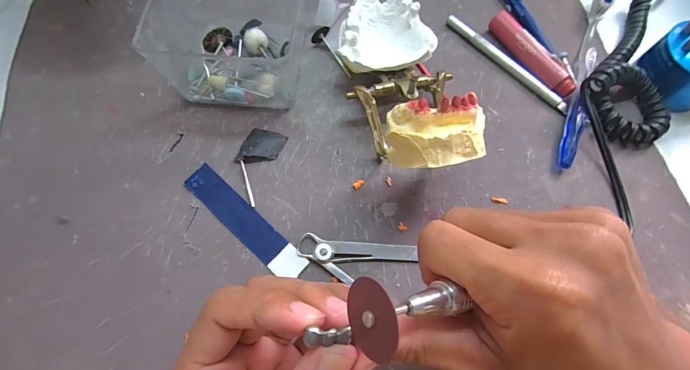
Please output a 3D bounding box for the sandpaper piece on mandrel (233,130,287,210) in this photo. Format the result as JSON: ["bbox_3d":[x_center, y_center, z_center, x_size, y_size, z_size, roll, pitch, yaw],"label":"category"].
[{"bbox_3d":[-0.065,-0.016,0.239,0.027,0.006,0.056,19,71,6],"label":"sandpaper piece on mandrel"}]

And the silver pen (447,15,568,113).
[{"bbox_3d":[0.131,-0.101,0.275,0.009,0.008,0.120,-38,75,-14],"label":"silver pen"}]

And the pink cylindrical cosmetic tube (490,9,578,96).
[{"bbox_3d":[0.150,-0.105,0.272,0.014,0.018,0.087,-27,73,-11],"label":"pink cylindrical cosmetic tube"}]

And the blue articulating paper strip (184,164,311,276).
[{"bbox_3d":[-0.068,0.024,0.225,0.101,0.004,0.021,41,74,13],"label":"blue articulating paper strip"}]

